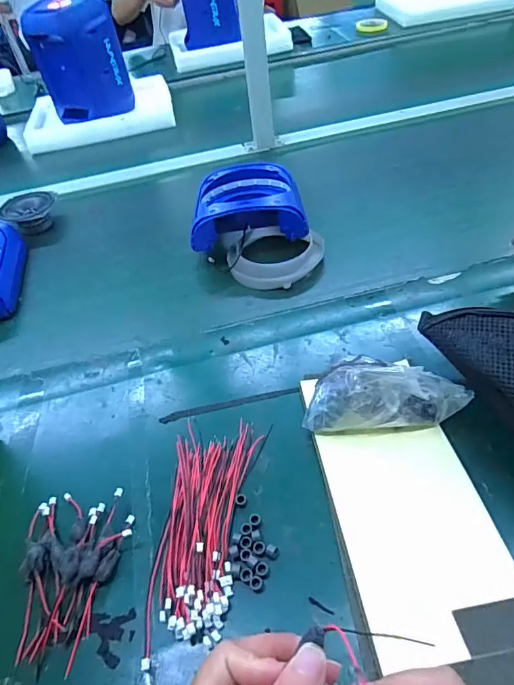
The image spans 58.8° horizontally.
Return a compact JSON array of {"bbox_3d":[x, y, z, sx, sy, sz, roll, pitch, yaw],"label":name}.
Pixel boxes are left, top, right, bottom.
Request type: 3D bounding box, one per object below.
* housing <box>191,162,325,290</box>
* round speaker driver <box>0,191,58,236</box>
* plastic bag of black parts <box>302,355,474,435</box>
[{"bbox_3d":[0.000,-0.192,0.712,0.186,0.080,0.254,-5,44,5],"label":"housing"},{"bbox_3d":[-0.422,-0.244,0.855,0.106,0.050,0.086,-32,48,-21],"label":"round speaker driver"},{"bbox_3d":[0.123,0.052,0.442,0.150,0.081,0.045,0,45,10],"label":"plastic bag of black parts"}]

